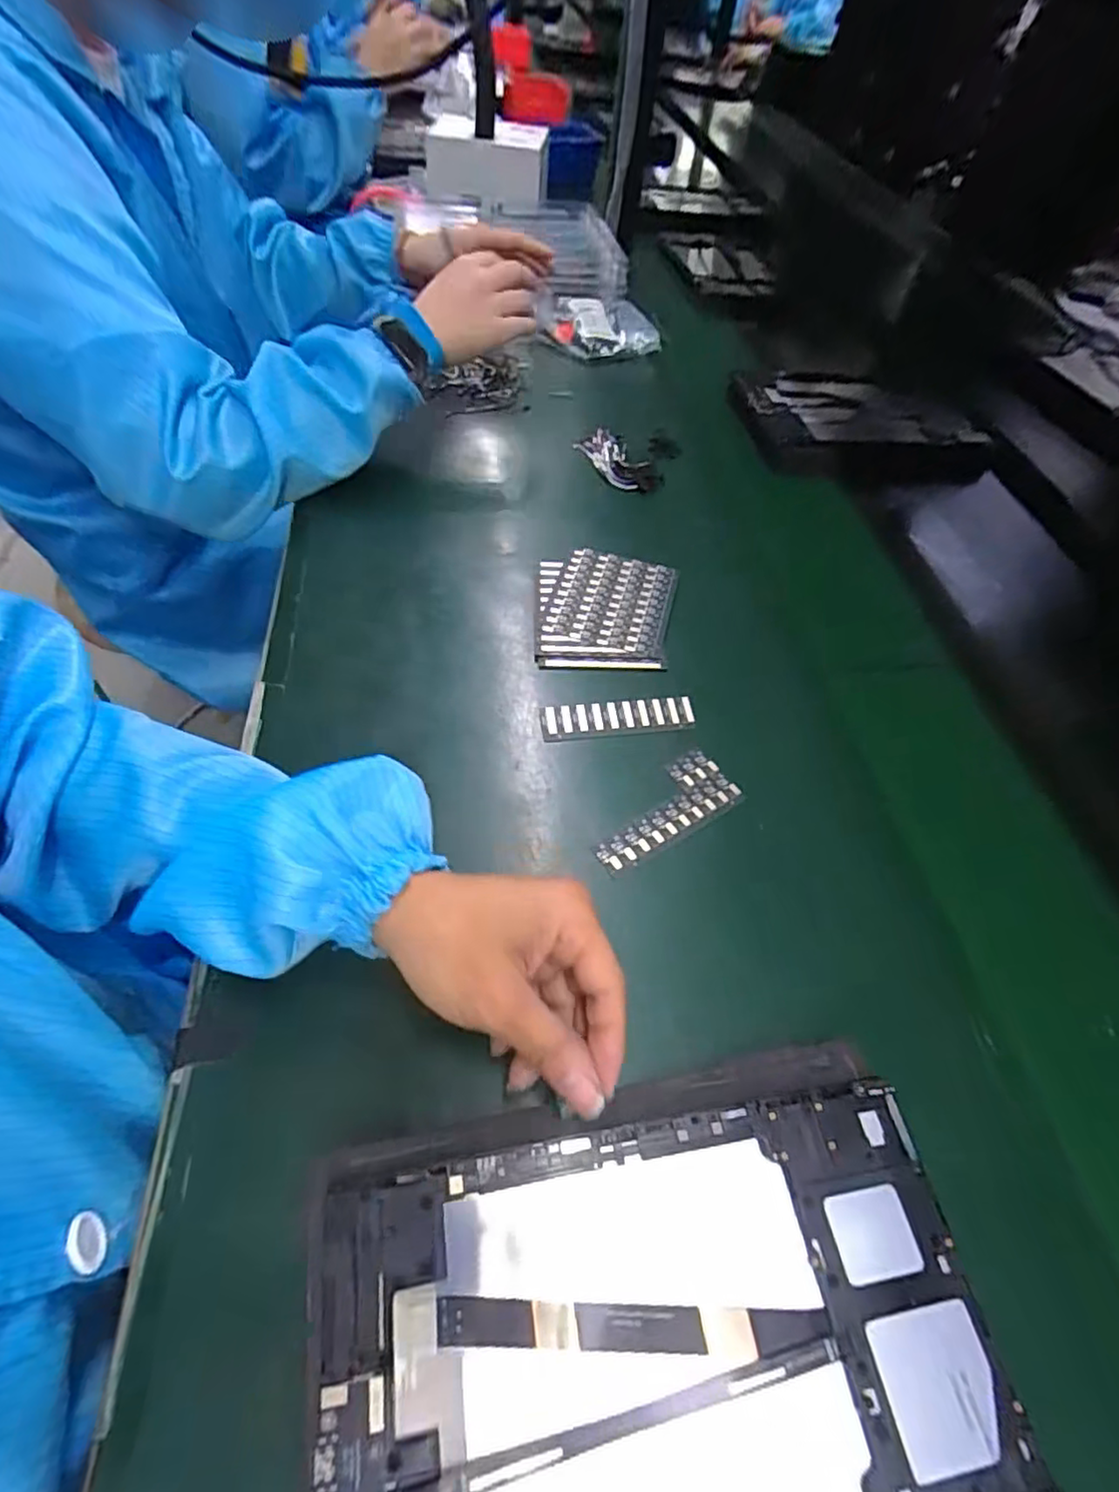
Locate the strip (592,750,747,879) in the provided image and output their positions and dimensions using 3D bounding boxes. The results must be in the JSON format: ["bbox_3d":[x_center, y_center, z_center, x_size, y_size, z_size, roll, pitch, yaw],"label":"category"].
[{"bbox_3d":[0.061,0.038,0.377,0.099,0.004,0.041,-27,62,-24],"label":"strip"}]

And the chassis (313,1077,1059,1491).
[{"bbox_3d":[0.039,0.225,0.230,0.238,0.015,0.149,-5,54,-8],"label":"chassis"}]

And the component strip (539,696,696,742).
[{"bbox_3d":[0.039,-0.018,0.417,0.102,0.006,0.025,-3,54,-9],"label":"component strip"}]

